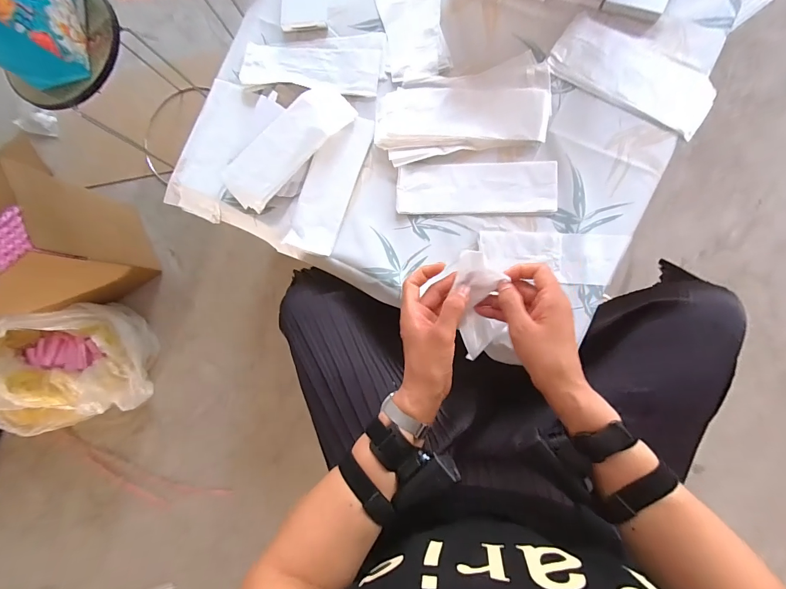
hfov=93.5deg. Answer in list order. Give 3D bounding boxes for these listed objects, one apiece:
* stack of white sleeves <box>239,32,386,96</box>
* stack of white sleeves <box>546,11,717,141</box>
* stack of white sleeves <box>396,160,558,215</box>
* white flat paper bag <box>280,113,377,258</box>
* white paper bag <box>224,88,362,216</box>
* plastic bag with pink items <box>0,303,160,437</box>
[{"bbox_3d":[-0.143,-0.418,0.674,0.262,0.014,0.114,4,87,10],"label":"stack of white sleeves"},{"bbox_3d":[0.382,-0.352,0.582,0.248,0.010,0.117,35,93,10],"label":"stack of white sleeves"},{"bbox_3d":[0.136,-0.178,0.615,0.255,0.014,0.085,1,87,10],"label":"stack of white sleeves"},{"bbox_3d":[-0.112,-0.193,0.647,0.086,0.015,0.245,19,90,10],"label":"white flat paper bag"},{"bbox_3d":[-0.184,-0.260,0.652,0.253,0.030,0.095,-43,81,5],"label":"white paper bag"},{"bbox_3d":[-1.015,0.224,1.089,0.490,0.282,0.341,-16,84,8],"label":"plastic bag with pink items"}]

